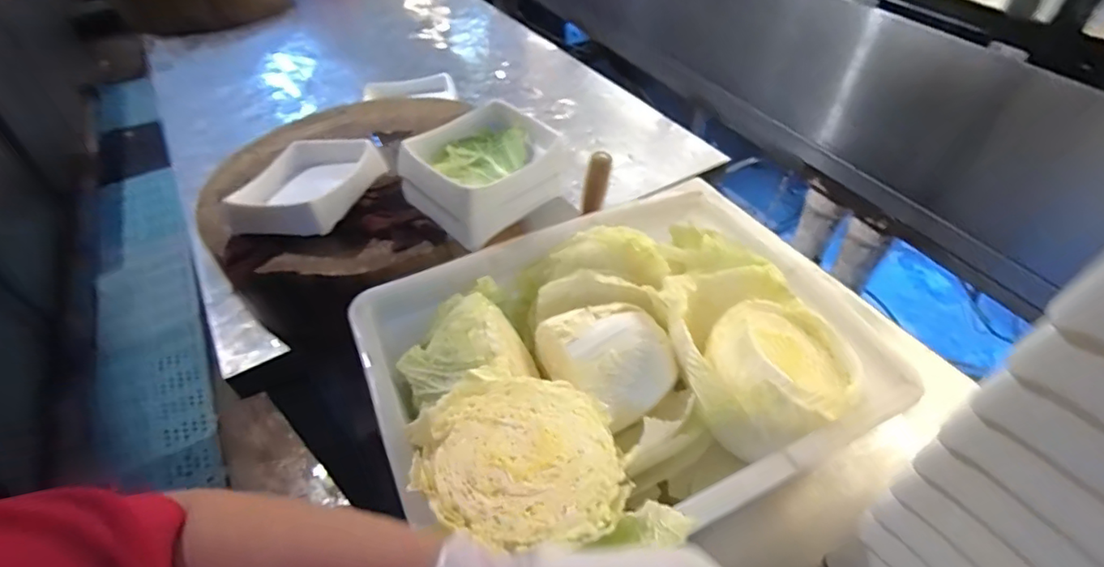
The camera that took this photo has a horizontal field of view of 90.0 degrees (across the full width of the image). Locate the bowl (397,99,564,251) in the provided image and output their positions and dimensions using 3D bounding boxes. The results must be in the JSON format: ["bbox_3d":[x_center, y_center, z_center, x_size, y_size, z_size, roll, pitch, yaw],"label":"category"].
[{"bbox_3d":[-0.076,-0.130,0.640,0.132,0.073,0.166,33,56,29],"label":"bowl"}]

